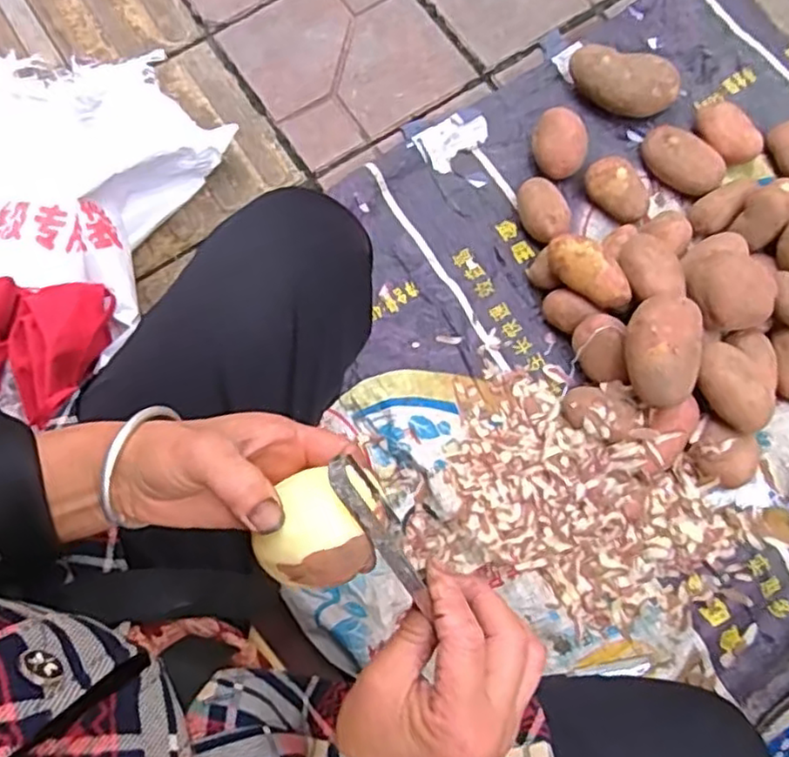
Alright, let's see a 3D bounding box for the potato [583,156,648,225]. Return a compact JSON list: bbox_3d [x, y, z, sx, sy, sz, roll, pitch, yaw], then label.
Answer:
[{"bbox_3d":[0.300,-0.250,0.900,0.062,0.052,0.094,-33,78,-5],"label":"potato"}]

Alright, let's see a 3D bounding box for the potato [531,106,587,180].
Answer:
[{"bbox_3d":[0.225,-0.319,0.917,0.067,0.062,0.089,-3,77,2],"label":"potato"}]

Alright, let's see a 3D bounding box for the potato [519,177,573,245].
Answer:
[{"bbox_3d":[0.199,-0.223,0.899,0.060,0.045,0.094,-19,77,-2],"label":"potato"}]

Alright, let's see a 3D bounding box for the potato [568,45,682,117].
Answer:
[{"bbox_3d":[0.315,-0.407,0.935,0.150,0.065,0.064,20,79,7],"label":"potato"}]

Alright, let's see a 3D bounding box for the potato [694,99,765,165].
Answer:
[{"bbox_3d":[0.454,-0.336,0.916,0.063,0.045,0.101,-32,78,-4],"label":"potato"}]

